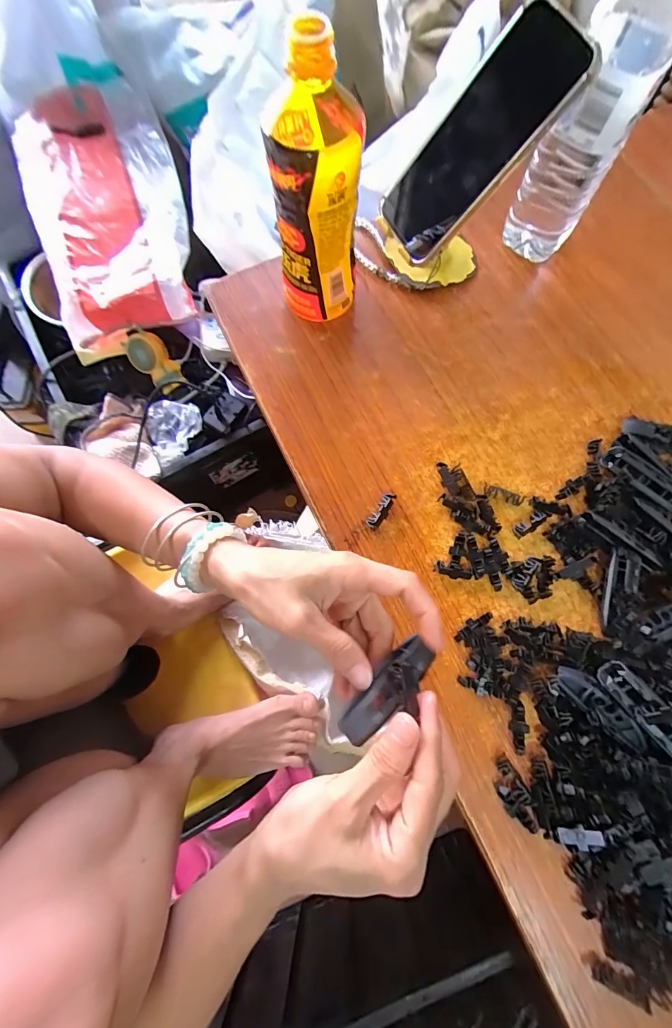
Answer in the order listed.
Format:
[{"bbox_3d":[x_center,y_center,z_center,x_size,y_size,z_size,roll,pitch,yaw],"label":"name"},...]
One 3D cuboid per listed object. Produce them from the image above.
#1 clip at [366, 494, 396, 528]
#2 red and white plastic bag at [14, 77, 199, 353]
[{"bbox_3d":[0.040,-0.002,0.343,0.012,0.011,0.034,36,77,10],"label":"clip"},{"bbox_3d":[-0.402,-0.549,0.698,0.254,0.107,0.465,-22,75,-4],"label":"red and white plastic bag"}]

